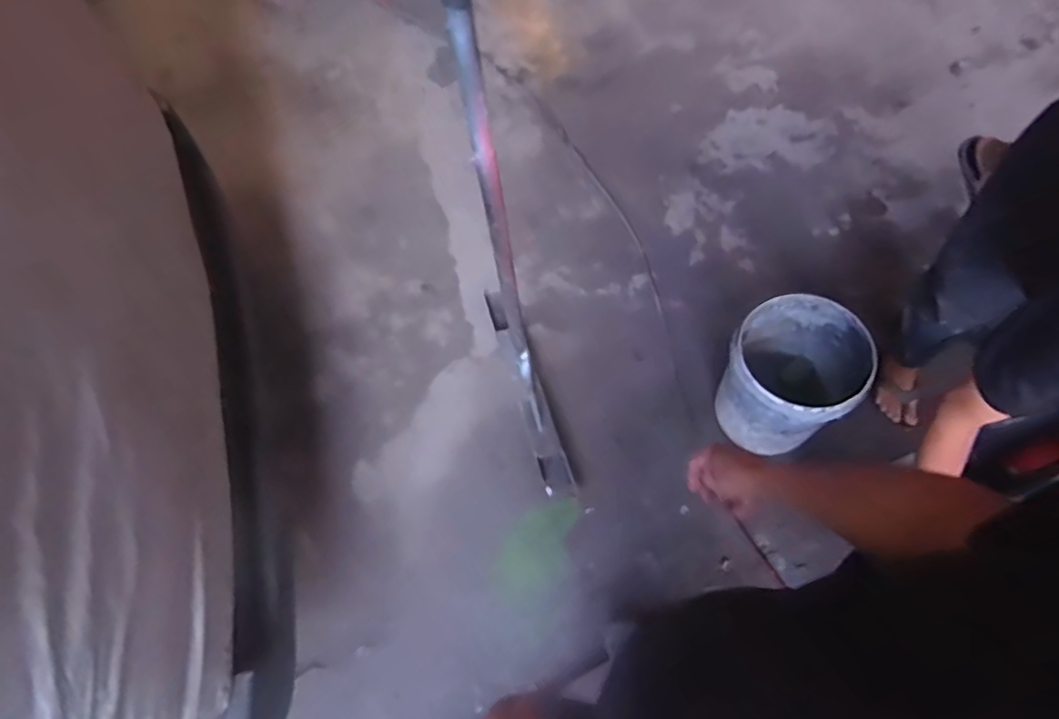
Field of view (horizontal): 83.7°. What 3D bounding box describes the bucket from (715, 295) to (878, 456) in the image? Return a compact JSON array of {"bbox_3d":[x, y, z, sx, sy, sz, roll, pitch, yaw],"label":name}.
[{"bbox_3d":[0.651,0.046,1.506,0.292,0.320,0.302,-1,64,3],"label":"bucket"}]

